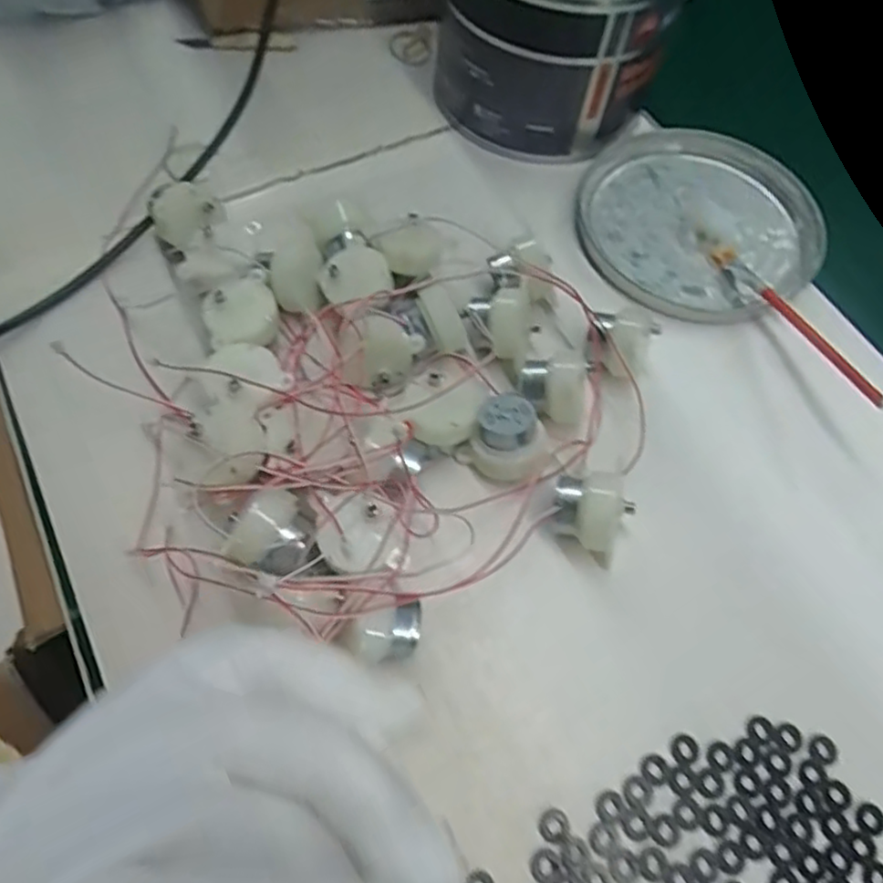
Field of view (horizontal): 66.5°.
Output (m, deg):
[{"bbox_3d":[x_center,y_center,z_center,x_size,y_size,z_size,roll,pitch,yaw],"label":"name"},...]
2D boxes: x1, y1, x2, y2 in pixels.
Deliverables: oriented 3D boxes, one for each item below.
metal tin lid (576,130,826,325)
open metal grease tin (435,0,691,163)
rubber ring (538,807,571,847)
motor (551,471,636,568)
[{"bbox_3d":[0.142,-0.123,0.375,0.129,0.015,0.127,2,62,-3],"label":"metal tin lid"},{"bbox_3d":[0.064,-0.246,0.380,0.123,0.102,0.136,10,62,1],"label":"open metal grease tin"},{"bbox_3d":[0.040,0.134,0.234,0.011,0.004,0.011,2,62,-3],"label":"rubber ring"},{"bbox_3d":[0.063,0.028,0.276,0.033,0.030,0.029,30,64,11],"label":"motor"}]

